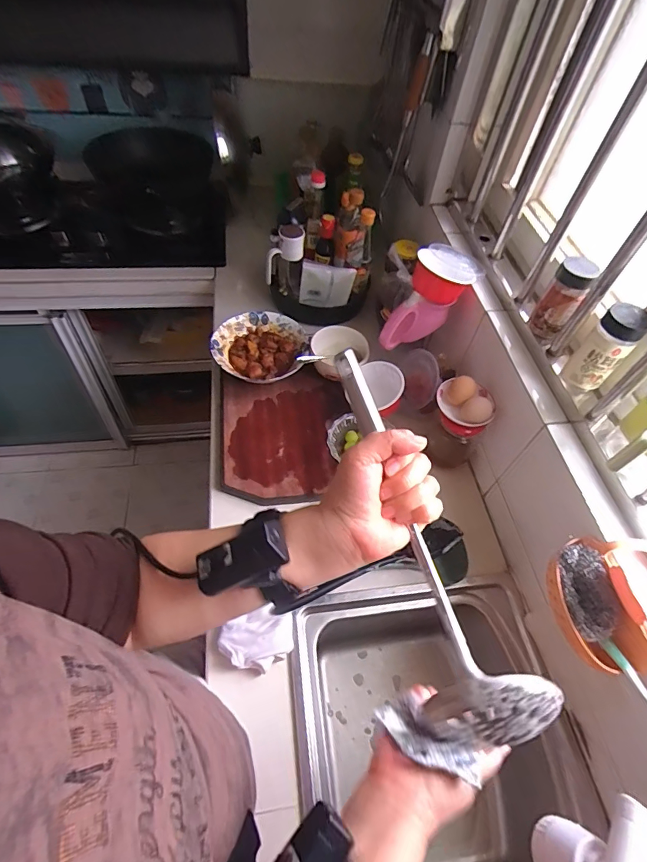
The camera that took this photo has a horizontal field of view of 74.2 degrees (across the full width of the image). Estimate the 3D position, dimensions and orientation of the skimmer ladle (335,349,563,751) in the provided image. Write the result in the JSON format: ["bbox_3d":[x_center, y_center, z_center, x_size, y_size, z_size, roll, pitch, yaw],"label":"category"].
[{"bbox_3d":[0.084,0.102,0.363,0.094,0.066,0.347,-20,82,-18],"label":"skimmer ladle"}]

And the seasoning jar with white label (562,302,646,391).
[{"bbox_3d":[0.393,-0.115,0.599,0.055,0.121,0.054,40,61,20],"label":"seasoning jar with white label"}]

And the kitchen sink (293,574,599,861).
[{"bbox_3d":[0.153,0.493,0.693,0.384,0.252,0.407,-6,56,-9],"label":"kitchen sink"}]

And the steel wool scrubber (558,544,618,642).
[{"bbox_3d":[0.316,0.191,0.512,0.044,0.034,0.102,2,55,-4],"label":"steel wool scrubber"}]

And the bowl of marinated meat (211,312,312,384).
[{"bbox_3d":[-0.131,-0.173,0.931,0.192,0.074,0.188,2,55,-4],"label":"bowl of marinated meat"}]

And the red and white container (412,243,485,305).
[{"bbox_3d":[0.240,-0.305,0.828,0.109,0.068,0.113,2,55,-4],"label":"red and white container"}]

